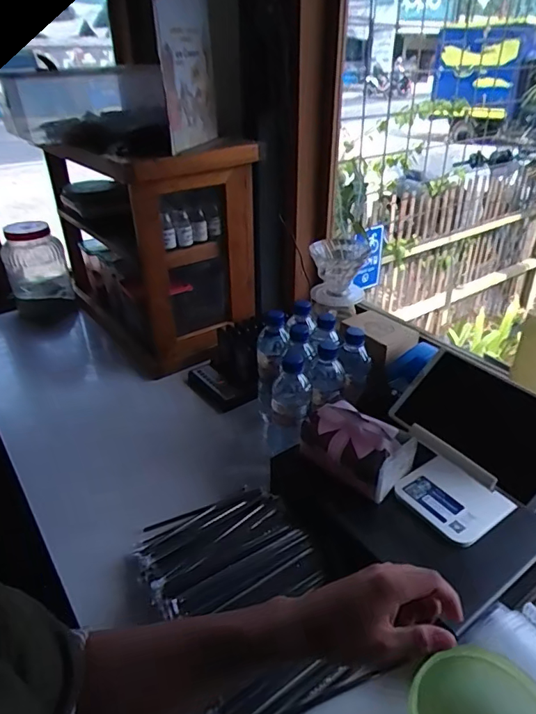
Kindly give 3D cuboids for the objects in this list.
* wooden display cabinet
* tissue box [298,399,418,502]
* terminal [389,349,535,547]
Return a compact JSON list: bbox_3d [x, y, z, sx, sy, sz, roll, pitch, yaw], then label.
[{"bbox_3d":[-0.259,-0.264,1.125,0.289,0.440,0.433,-22,38,-30],"label":"wooden display cabinet"},{"bbox_3d":[0.124,0.122,0.687,0.146,0.064,0.095,21,38,30],"label":"tissue box"},{"bbox_3d":[0.250,0.123,0.613,0.115,0.167,0.205,-18,36,-26],"label":"terminal"}]

